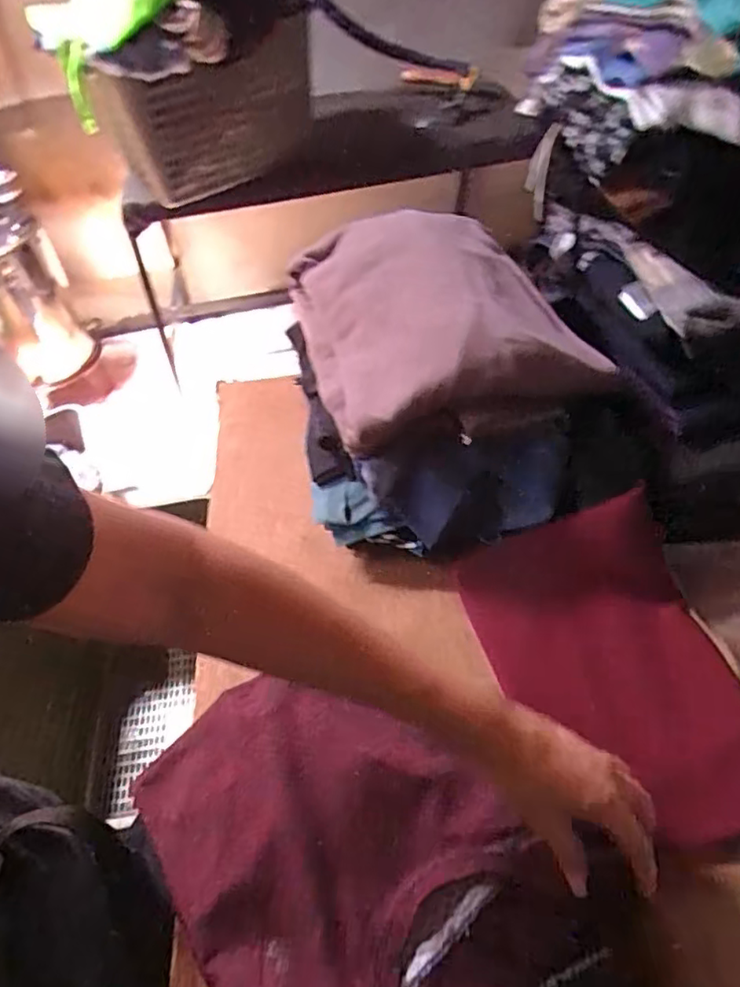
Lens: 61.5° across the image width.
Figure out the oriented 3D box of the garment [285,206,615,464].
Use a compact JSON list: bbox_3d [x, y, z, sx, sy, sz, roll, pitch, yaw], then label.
[{"bbox_3d":[0.055,-0.193,0.648,0.254,0.086,0.322,-17,48,-9],"label":"garment"}]

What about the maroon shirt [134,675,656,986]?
[{"bbox_3d":[-0.005,0.258,0.426,0.230,0.021,0.325,-37,54,-24],"label":"maroon shirt"}]

